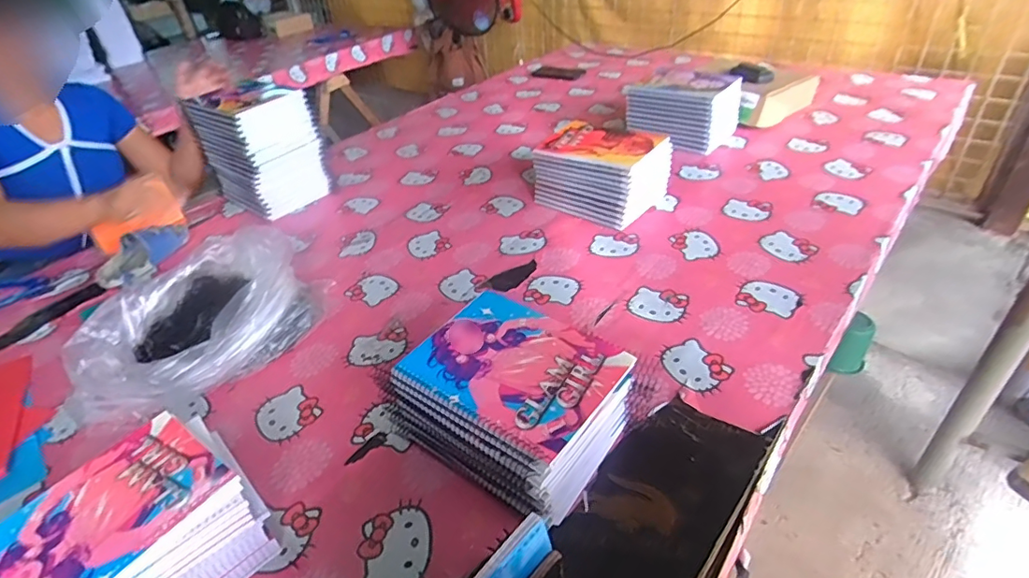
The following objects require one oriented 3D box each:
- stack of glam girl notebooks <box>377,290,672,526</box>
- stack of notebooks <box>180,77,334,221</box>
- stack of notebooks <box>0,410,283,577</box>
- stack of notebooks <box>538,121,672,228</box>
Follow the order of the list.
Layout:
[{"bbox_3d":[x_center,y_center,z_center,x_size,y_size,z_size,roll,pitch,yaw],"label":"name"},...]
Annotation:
[{"bbox_3d":[0.003,0.111,0.569,0.218,0.131,0.179,24,46,34],"label":"stack of glam girl notebooks"},{"bbox_3d":[-0.519,-0.288,1.105,0.195,0.219,0.170,22,45,32],"label":"stack of notebooks"},{"bbox_3d":[-0.353,0.236,0.487,0.153,0.100,0.202,28,49,37],"label":"stack of notebooks"},{"bbox_3d":[0.158,-0.212,0.973,0.201,0.119,0.144,24,46,34],"label":"stack of notebooks"}]

